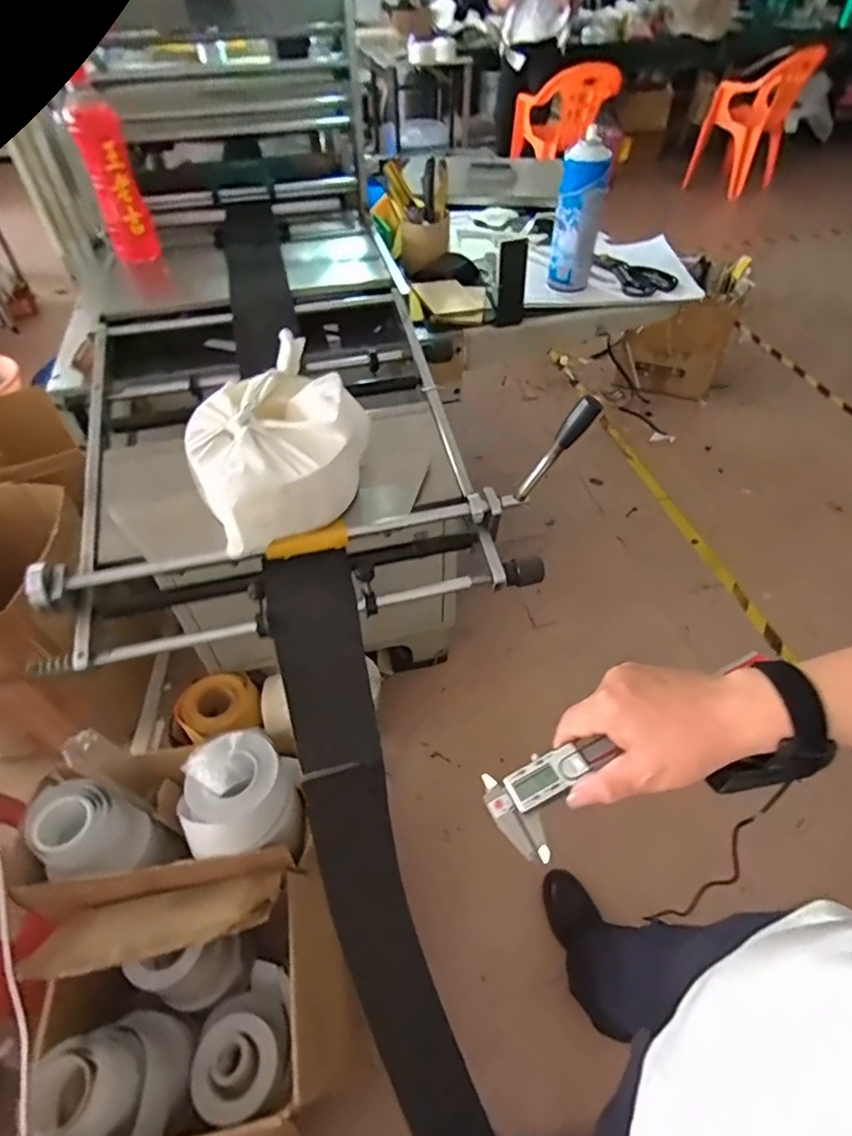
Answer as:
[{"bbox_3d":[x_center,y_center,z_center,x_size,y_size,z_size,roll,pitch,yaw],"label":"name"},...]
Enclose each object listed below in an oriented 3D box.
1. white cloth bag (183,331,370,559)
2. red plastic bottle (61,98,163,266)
[{"bbox_3d":[-0.145,-0.118,0.560,0.183,0.090,0.163,-34,56,-25],"label":"white cloth bag"},{"bbox_3d":[-0.439,-0.540,0.818,0.066,0.188,0.045,-22,52,-18],"label":"red plastic bottle"}]

